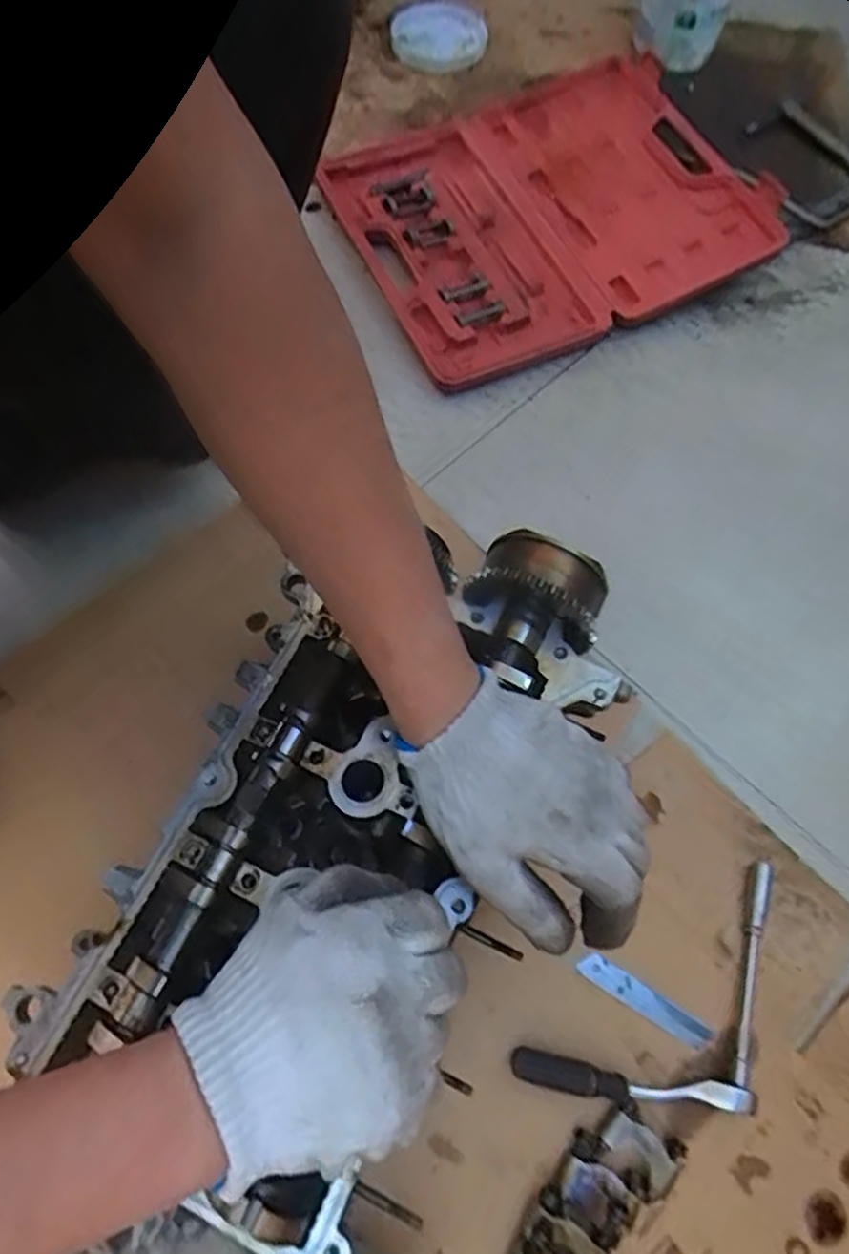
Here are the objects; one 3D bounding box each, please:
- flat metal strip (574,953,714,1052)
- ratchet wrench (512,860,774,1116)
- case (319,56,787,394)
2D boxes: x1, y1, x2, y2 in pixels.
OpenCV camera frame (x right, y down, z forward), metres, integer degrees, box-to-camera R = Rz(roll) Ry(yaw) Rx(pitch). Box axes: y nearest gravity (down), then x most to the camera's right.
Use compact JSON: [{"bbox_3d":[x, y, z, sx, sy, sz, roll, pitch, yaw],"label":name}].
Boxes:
[{"bbox_3d":[0.148,0.253,0.472,0.093,0.004,0.017,31,77,9],"label":"flat metal strip"},{"bbox_3d":[0.176,0.263,0.457,0.223,0.022,0.101,-29,69,-14],"label":"ratchet wrench"},{"bbox_3d":[0.118,-0.446,0.736,0.390,0.067,0.336,-24,68,-12],"label":"case"}]

